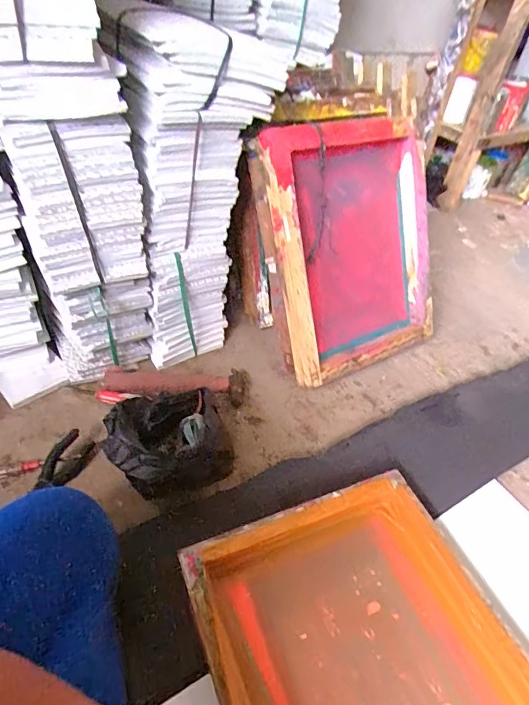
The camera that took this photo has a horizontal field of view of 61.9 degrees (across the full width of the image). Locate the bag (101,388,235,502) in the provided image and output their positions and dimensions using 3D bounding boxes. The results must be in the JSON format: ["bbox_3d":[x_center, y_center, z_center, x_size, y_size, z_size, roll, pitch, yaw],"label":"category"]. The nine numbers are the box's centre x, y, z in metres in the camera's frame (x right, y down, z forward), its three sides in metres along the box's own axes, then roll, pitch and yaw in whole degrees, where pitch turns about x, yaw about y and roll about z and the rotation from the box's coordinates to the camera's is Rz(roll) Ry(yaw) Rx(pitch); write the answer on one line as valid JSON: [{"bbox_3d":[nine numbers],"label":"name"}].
[{"bbox_3d":[-0.149,0.144,0.708,0.200,0.124,0.166,-22,50,-27],"label":"bag"}]

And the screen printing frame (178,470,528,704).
[{"bbox_3d":[0.140,0.389,0.516,0.352,0.046,0.447,-14,46,-20],"label":"screen printing frame"}]

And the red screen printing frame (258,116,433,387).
[{"bbox_3d":[0.191,-0.208,0.902,0.377,0.479,0.046,-21,24,-25],"label":"red screen printing frame"}]

